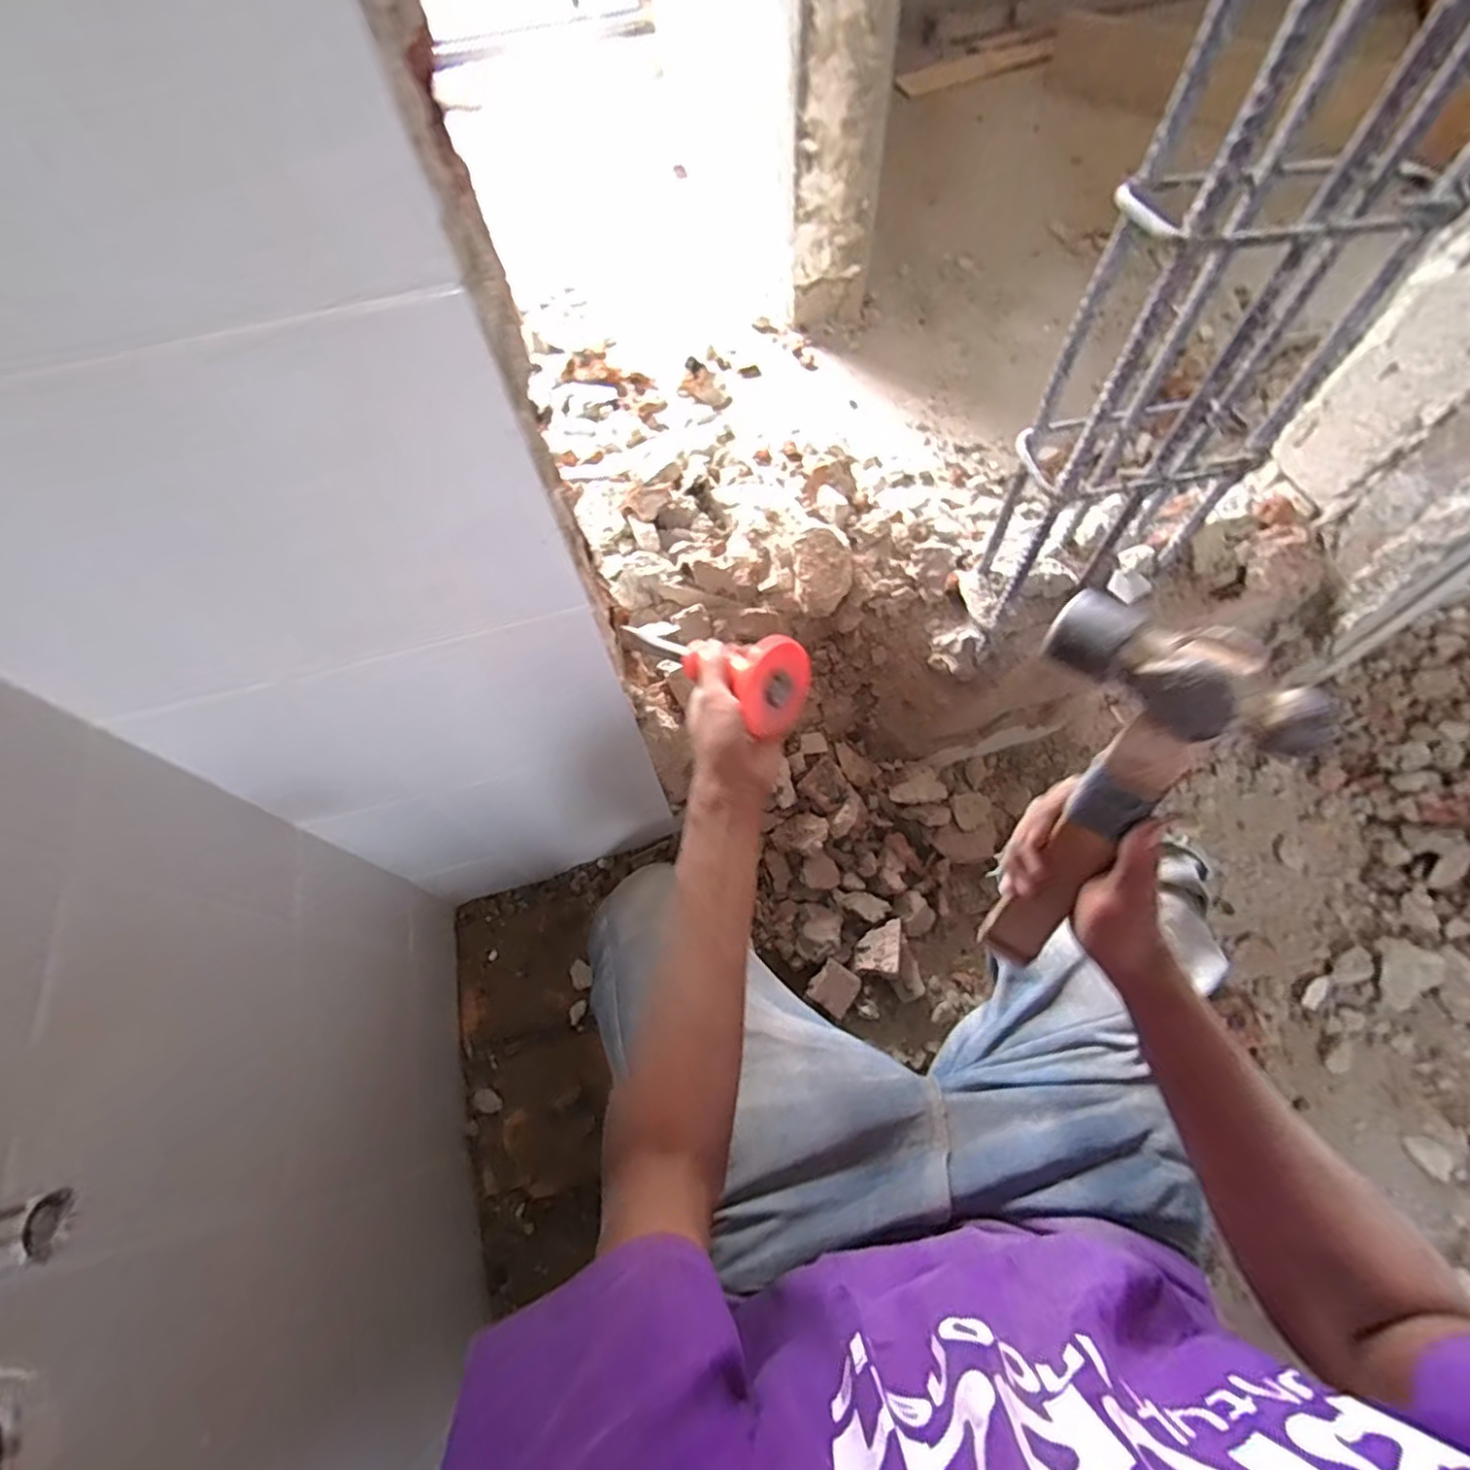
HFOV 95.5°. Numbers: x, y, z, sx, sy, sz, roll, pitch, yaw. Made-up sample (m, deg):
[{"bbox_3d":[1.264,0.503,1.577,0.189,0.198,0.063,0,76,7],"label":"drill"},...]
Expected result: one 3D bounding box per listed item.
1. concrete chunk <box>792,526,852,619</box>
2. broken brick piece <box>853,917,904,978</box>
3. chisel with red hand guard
[{"bbox_3d":[0.100,-0.191,0.756,0.066,0.046,0.087,-7,64,-1],"label":"concrete chunk"},{"bbox_3d":[0.174,0.251,0.795,0.055,0.034,0.064,8,65,7],"label":"broken brick piece"},{"bbox_3d":[-0.025,-0.062,0.568,0.184,0.062,0.072,25,66,36],"label":"chisel with red hand guard"}]

